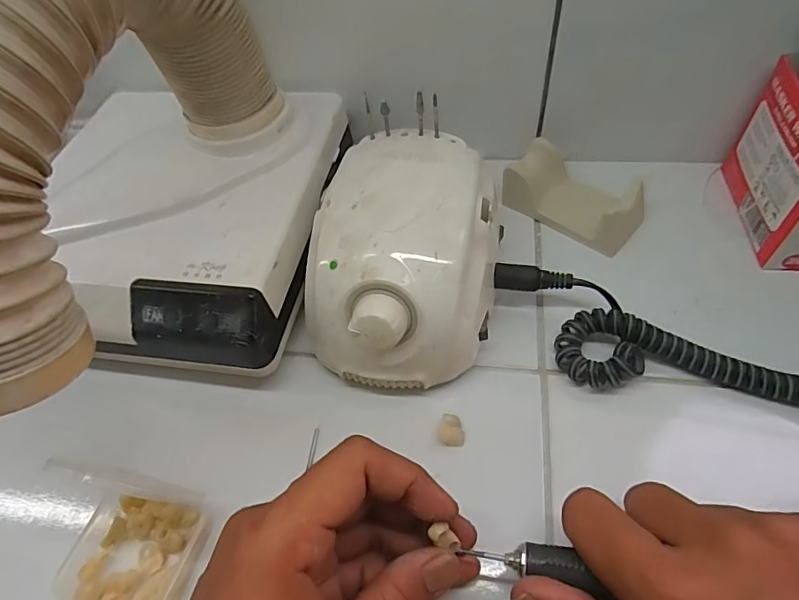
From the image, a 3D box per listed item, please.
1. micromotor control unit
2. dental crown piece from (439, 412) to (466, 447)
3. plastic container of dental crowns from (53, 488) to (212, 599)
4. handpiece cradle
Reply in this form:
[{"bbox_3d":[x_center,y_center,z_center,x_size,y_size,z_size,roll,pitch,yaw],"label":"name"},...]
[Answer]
[{"bbox_3d":[0.005,-0.023,0.292,0.100,0.084,0.138,7,55,10],"label":"micromotor control unit"},{"bbox_3d":[0.029,0.071,0.269,0.014,0.010,0.017,8,55,11],"label":"dental crown piece"},{"bbox_3d":[-0.129,0.124,0.241,0.056,0.015,0.055,8,55,11],"label":"plastic container of dental crowns"},{"bbox_3d":[0.123,-0.074,0.349,0.091,0.030,0.054,31,62,24],"label":"handpiece cradle"}]

